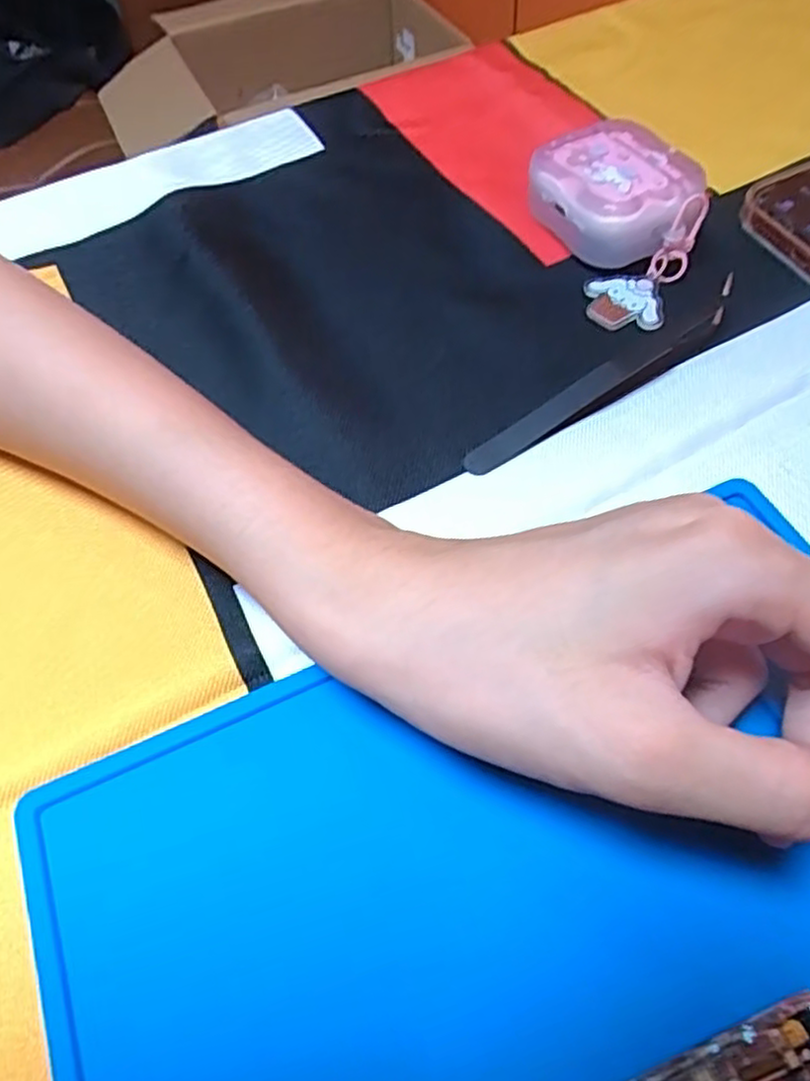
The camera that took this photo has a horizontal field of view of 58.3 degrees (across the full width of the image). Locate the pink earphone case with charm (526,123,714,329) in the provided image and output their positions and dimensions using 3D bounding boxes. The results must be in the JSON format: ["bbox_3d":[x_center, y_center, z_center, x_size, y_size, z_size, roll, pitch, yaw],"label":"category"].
[{"bbox_3d":[0.086,-0.125,0.281,0.053,0.029,0.082,-17,58,-6],"label":"pink earphone case with charm"}]

